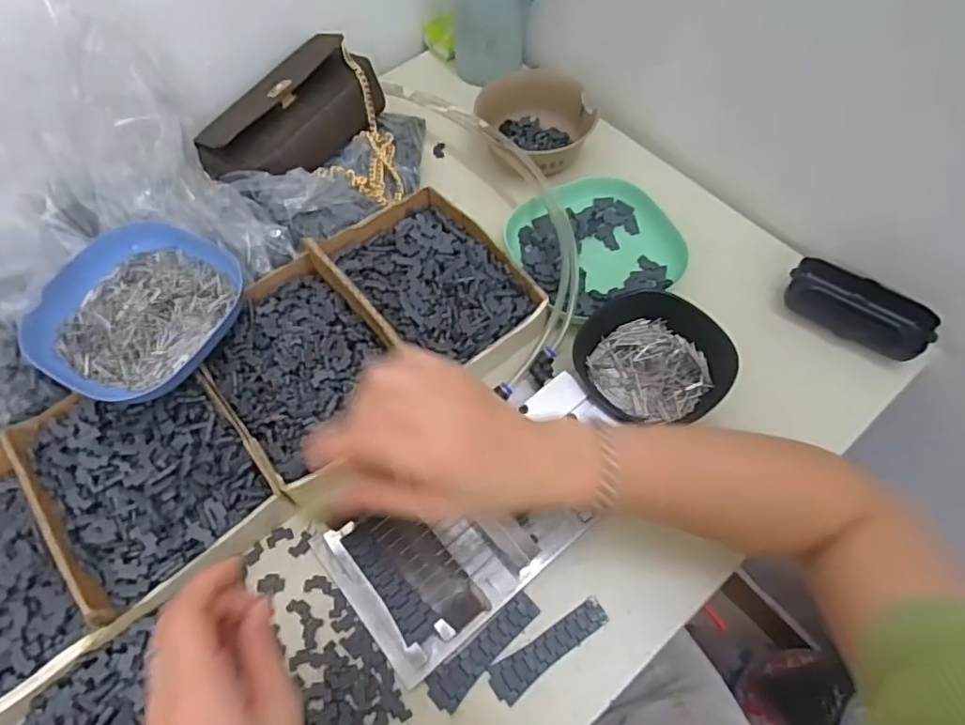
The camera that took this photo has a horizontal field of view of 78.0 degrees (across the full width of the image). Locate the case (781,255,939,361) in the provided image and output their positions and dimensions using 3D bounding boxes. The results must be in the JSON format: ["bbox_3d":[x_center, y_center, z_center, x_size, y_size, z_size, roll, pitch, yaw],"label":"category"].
[{"bbox_3d":[0.309,-0.046,0.491,0.108,0.029,0.054,38,69,21],"label":"case"}]

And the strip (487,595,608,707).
[{"bbox_3d":[0.044,0.184,0.383,0.086,0.004,0.022,-31,64,-14],"label":"strip"}]

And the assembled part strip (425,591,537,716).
[{"bbox_3d":[0.001,0.185,0.383,0.085,0.004,0.021,-40,67,-18],"label":"assembled part strip"}]

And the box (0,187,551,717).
[{"bbox_3d":[-0.185,0.035,0.437,0.486,0.036,0.182,-38,66,-17],"label":"box"}]

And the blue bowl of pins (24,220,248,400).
[{"bbox_3d":[-0.260,-0.041,0.455,0.133,0.031,0.149,33,67,19],"label":"blue bowl of pins"}]

